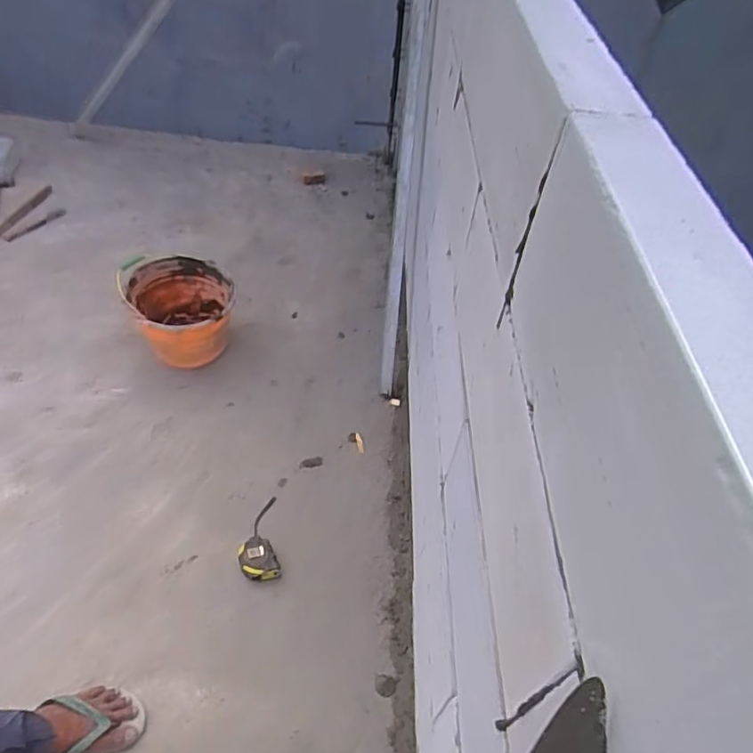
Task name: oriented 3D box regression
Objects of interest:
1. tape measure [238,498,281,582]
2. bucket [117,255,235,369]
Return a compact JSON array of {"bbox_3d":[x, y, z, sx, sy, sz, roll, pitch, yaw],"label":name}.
[{"bbox_3d":[-0.262,0.353,1.274,0.088,0.046,0.198,-4,51,-10],"label":"tape measure"},{"bbox_3d":[-0.520,-0.167,1.547,0.273,0.189,0.290,3,48,-3],"label":"bucket"}]

